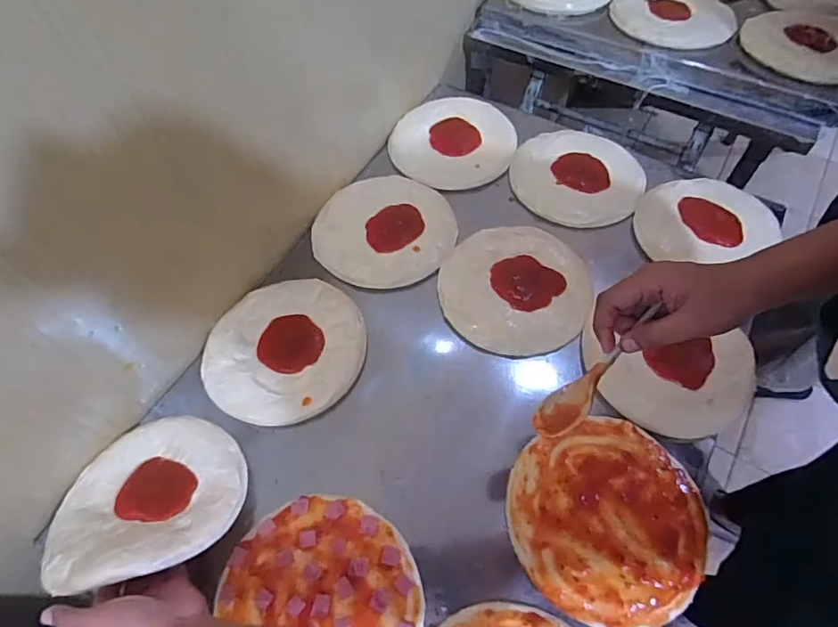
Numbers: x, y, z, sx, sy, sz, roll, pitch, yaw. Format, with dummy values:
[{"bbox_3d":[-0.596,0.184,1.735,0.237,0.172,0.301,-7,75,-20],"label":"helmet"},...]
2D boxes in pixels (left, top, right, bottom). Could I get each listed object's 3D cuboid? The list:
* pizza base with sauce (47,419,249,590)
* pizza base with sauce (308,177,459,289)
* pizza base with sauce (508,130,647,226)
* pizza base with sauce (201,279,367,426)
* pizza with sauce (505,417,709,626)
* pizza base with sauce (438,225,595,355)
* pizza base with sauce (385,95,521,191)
[{"bbox_3d":[-0.283,0.184,0.520,0.195,0.038,0.185,-17,41,-11],"label":"pizza base with sauce"},{"bbox_3d":[-0.049,-0.124,0.730,0.197,0.016,0.196,0,59,1],"label":"pizza base with sauce"},{"bbox_3d":[0.245,-0.216,0.782,0.194,0.013,0.193,0,59,1],"label":"pizza base with sauce"},{"bbox_3d":[-0.166,0.039,0.627,0.188,0.006,0.191,0,59,1],"label":"pizza base with sauce"},{"bbox_3d":[0.195,0.211,0.523,0.193,0.021,0.189,-15,60,-8],"label":"pizza with sauce"},{"bbox_3d":[0.126,-0.041,0.667,0.194,0.019,0.192,0,59,1],"label":"pizza base with sauce"},{"bbox_3d":[0.059,-0.280,0.821,0.185,0.019,0.201,0,59,1],"label":"pizza base with sauce"}]

